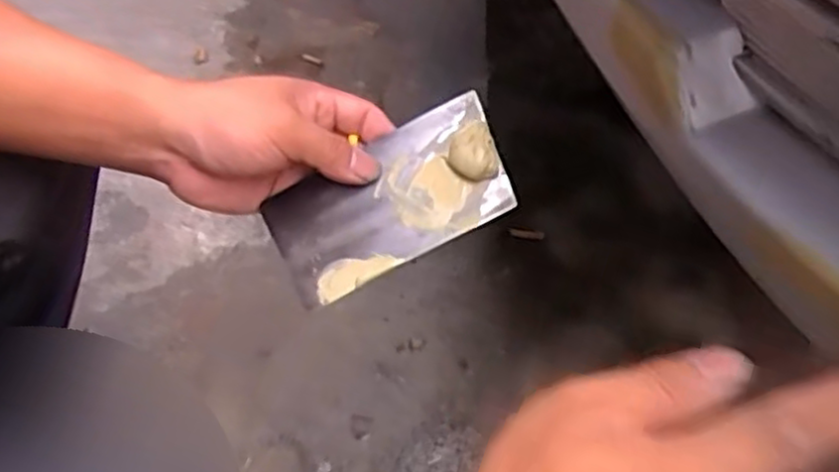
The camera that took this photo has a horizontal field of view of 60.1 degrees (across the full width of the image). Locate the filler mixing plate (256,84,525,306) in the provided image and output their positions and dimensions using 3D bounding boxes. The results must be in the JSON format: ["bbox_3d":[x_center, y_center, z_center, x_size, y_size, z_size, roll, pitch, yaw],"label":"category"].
[{"bbox_3d":[-0.016,-0.020,0.399,0.132,0.010,0.072,-28,70,-2],"label":"filler mixing plate"}]

